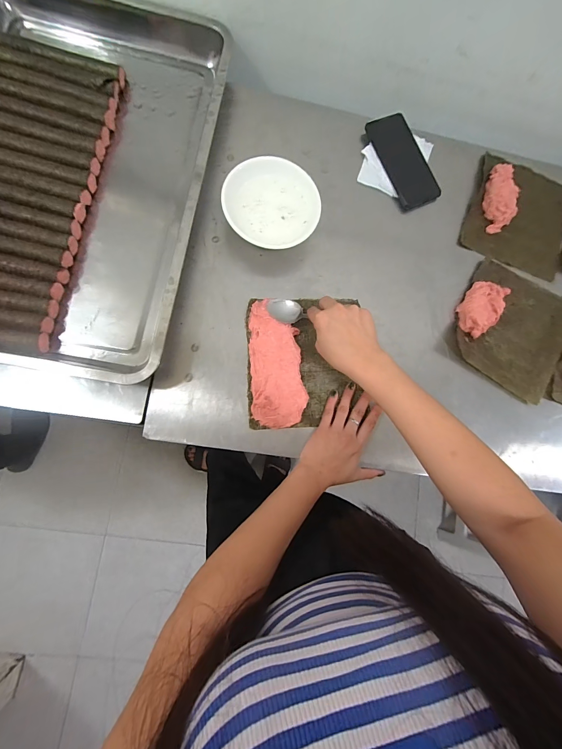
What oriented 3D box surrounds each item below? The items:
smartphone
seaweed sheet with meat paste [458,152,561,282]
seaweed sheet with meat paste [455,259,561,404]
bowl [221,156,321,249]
[{"bbox_3d":[0.218,-0.379,0.548,0.079,0.010,0.166,-25,86,-9],"label":"smartphone"},{"bbox_3d":[0.436,-0.294,0.552,0.184,0.026,0.210,19,81,-4],"label":"seaweed sheet with meat paste"},{"bbox_3d":[0.391,-0.082,0.519,0.184,0.031,0.203,29,81,-2],"label":"seaweed sheet with meat paste"},{"bbox_3d":[-0.014,-0.254,0.480,0.140,0.052,0.130,1,83,-7],"label":"bowl"}]

